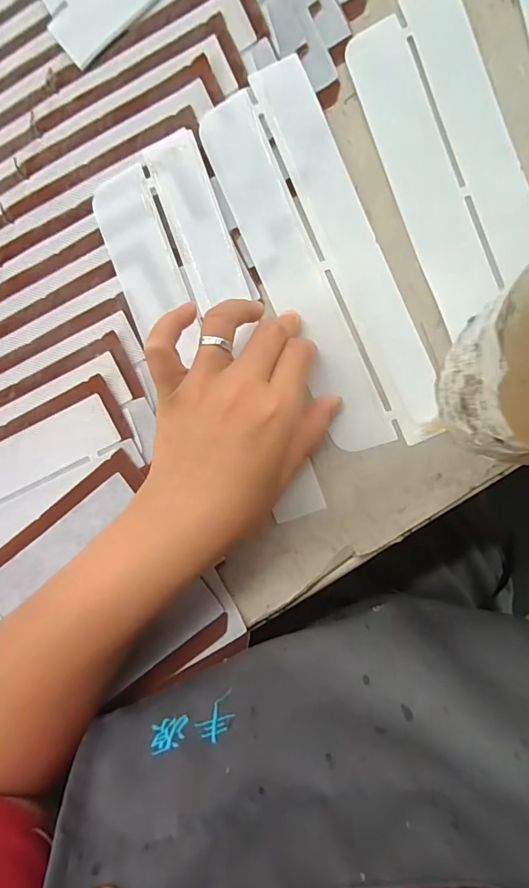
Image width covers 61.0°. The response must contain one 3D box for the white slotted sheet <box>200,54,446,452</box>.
[{"bbox_3d":[0.035,-0.102,0.260,0.069,0.007,0.218,-24,91,5],"label":"white slotted sheet"}]

